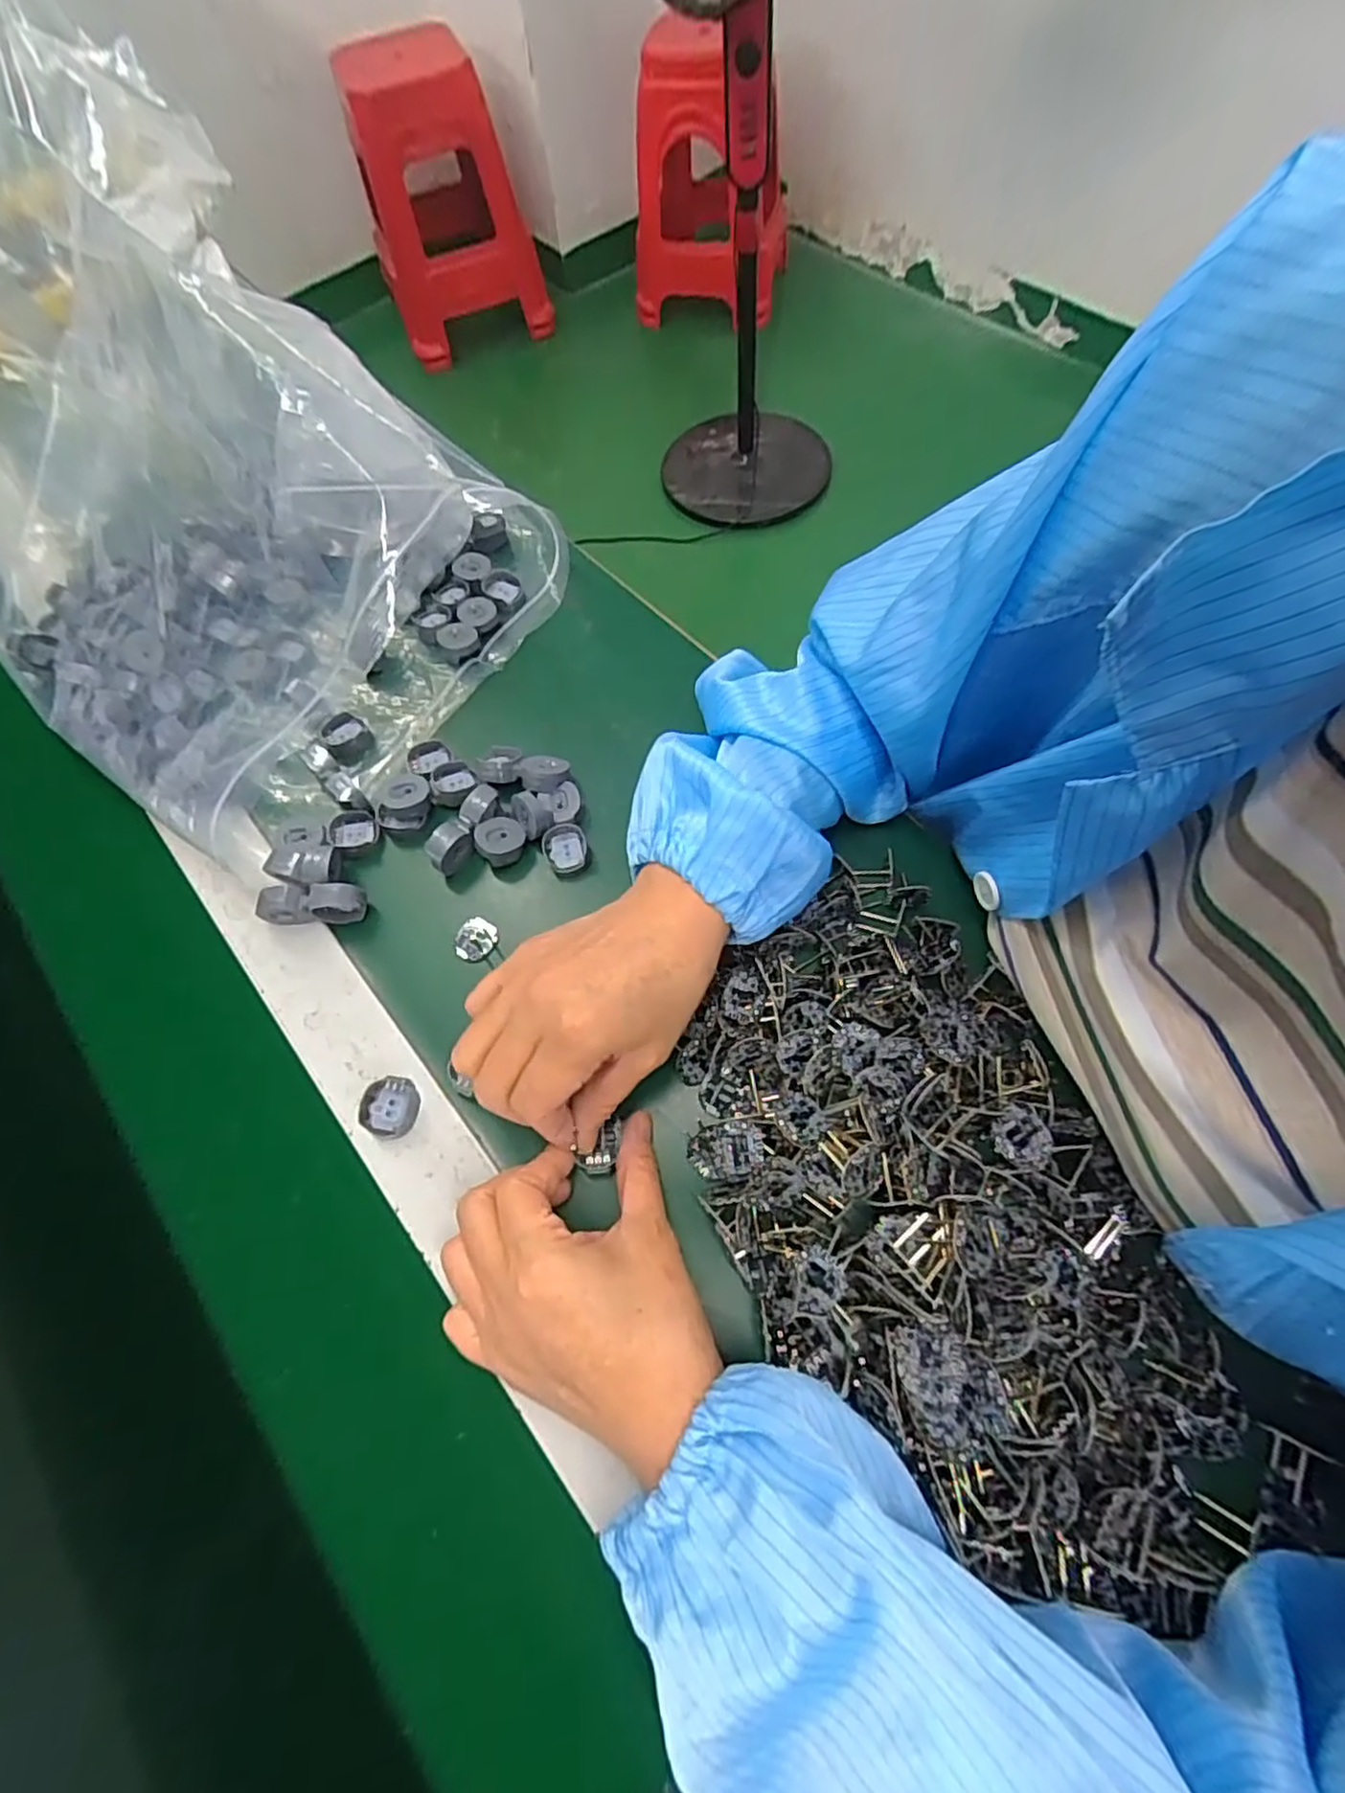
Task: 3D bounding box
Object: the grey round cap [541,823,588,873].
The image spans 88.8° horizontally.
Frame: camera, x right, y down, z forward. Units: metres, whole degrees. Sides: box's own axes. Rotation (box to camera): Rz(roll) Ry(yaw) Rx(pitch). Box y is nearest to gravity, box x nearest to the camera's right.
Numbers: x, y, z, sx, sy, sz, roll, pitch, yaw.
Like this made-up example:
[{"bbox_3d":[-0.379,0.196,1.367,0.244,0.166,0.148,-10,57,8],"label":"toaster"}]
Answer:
[{"bbox_3d":[-0.063,-0.026,0.404,0.026,0.016,0.028,-2,65,3],"label":"grey round cap"}]

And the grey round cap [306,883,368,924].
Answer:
[{"bbox_3d":[-0.189,0.004,0.388,0.028,0.024,0.016,-8,65,0],"label":"grey round cap"}]

